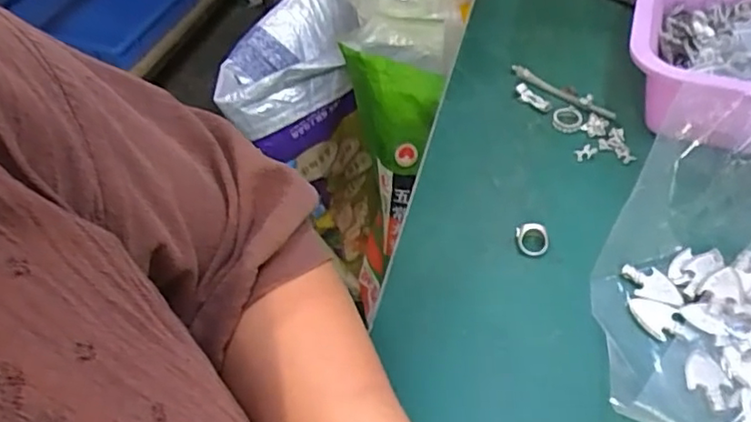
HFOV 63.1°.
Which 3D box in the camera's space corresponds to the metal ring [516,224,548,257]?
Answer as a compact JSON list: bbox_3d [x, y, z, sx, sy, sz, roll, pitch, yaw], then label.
[{"bbox_3d":[0.110,0.019,0.427,0.023,0.013,0.023,6,51,8],"label":"metal ring"}]

